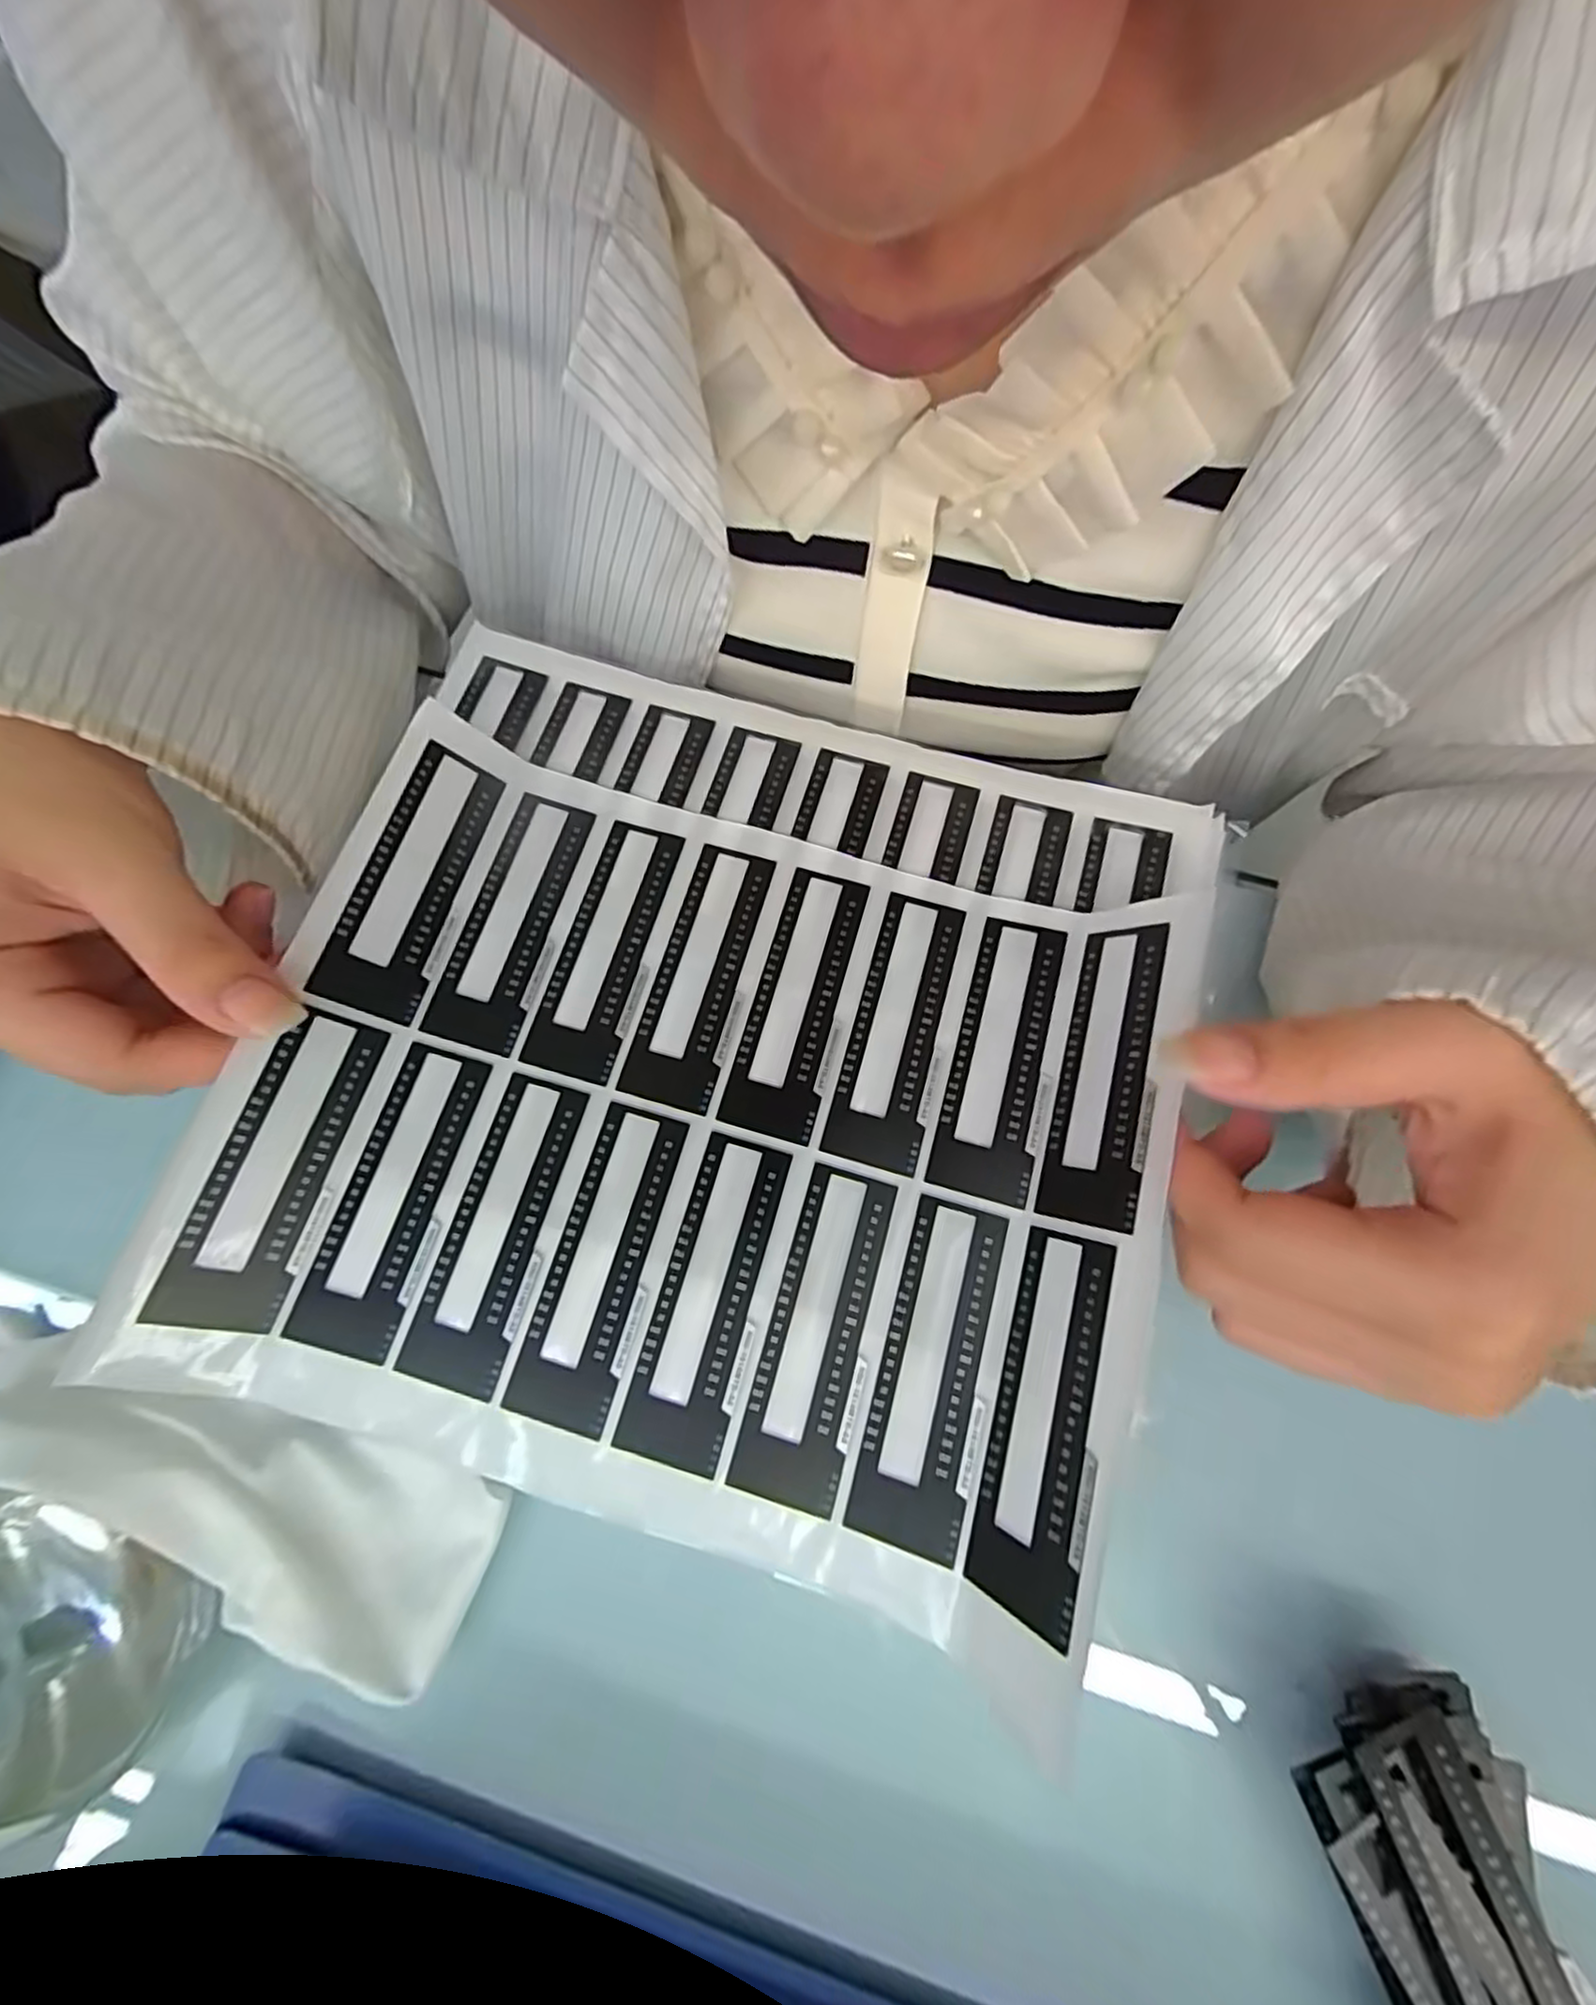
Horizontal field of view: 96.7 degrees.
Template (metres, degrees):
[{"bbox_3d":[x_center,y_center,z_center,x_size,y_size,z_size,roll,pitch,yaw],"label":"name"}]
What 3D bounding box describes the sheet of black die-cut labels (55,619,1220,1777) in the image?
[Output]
[{"bbox_3d":[-0.023,0.013,0.209,0.247,0.031,0.249,17,74,6],"label":"sheet of black die-cut labels"}]

